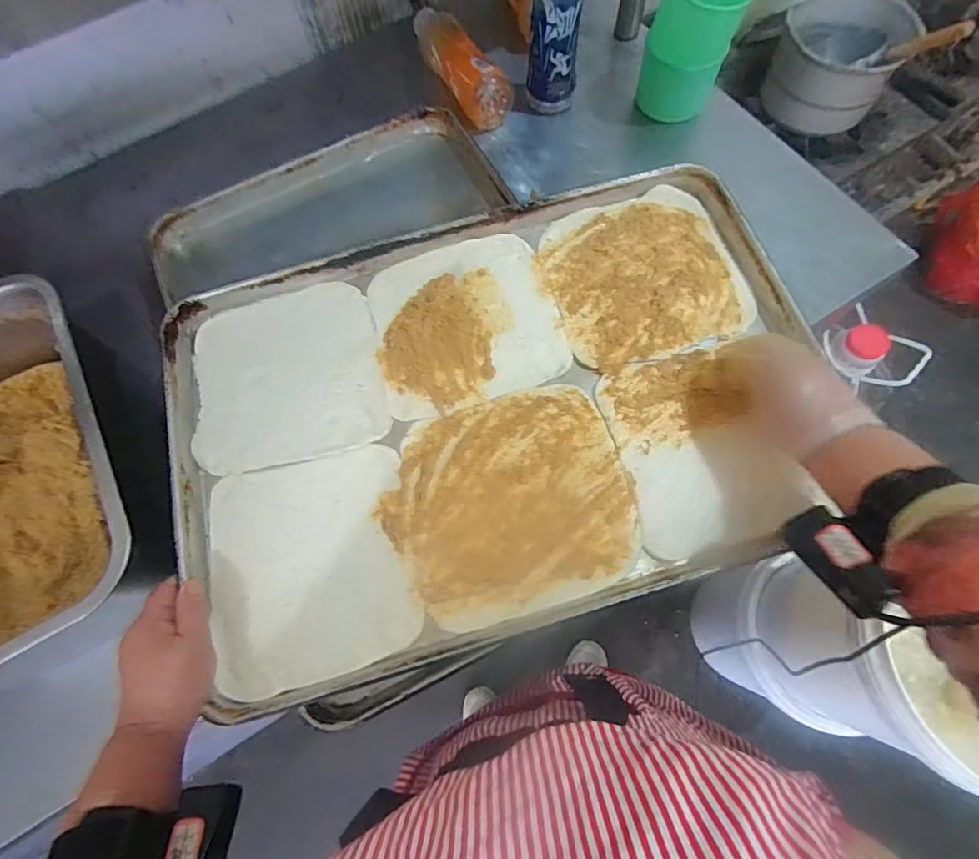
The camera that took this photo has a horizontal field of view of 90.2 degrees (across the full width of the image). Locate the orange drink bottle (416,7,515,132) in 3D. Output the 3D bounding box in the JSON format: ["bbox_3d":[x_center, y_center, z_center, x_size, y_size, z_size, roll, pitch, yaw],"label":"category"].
[{"bbox_3d":[-0.047,-0.547,0.720,0.071,0.063,0.228,-28,71,-6],"label":"orange drink bottle"}]

